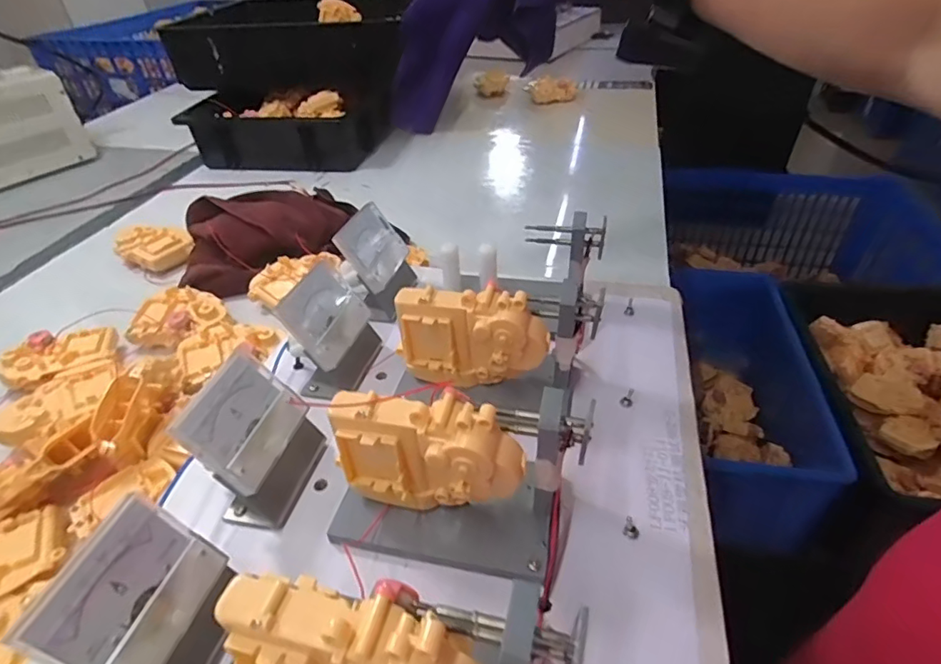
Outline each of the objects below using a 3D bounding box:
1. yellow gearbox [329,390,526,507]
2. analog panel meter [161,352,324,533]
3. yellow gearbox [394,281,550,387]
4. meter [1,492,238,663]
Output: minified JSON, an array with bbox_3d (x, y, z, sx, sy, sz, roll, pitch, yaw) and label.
[{"bbox_3d":[-0.021,0.069,0.273,0.095,0.082,0.032,7,41,12],"label":"yellow gearbox"},{"bbox_3d":[-0.122,0.062,0.302,0.043,0.074,0.066,8,41,13],"label":"analog panel meter"},{"bbox_3d":[0.001,0.005,0.346,0.096,0.067,0.030,5,40,10],"label":"yellow gearbox"},{"bbox_3d":[-0.137,0.121,0.227,0.041,0.073,0.065,7,41,13],"label":"meter"}]

